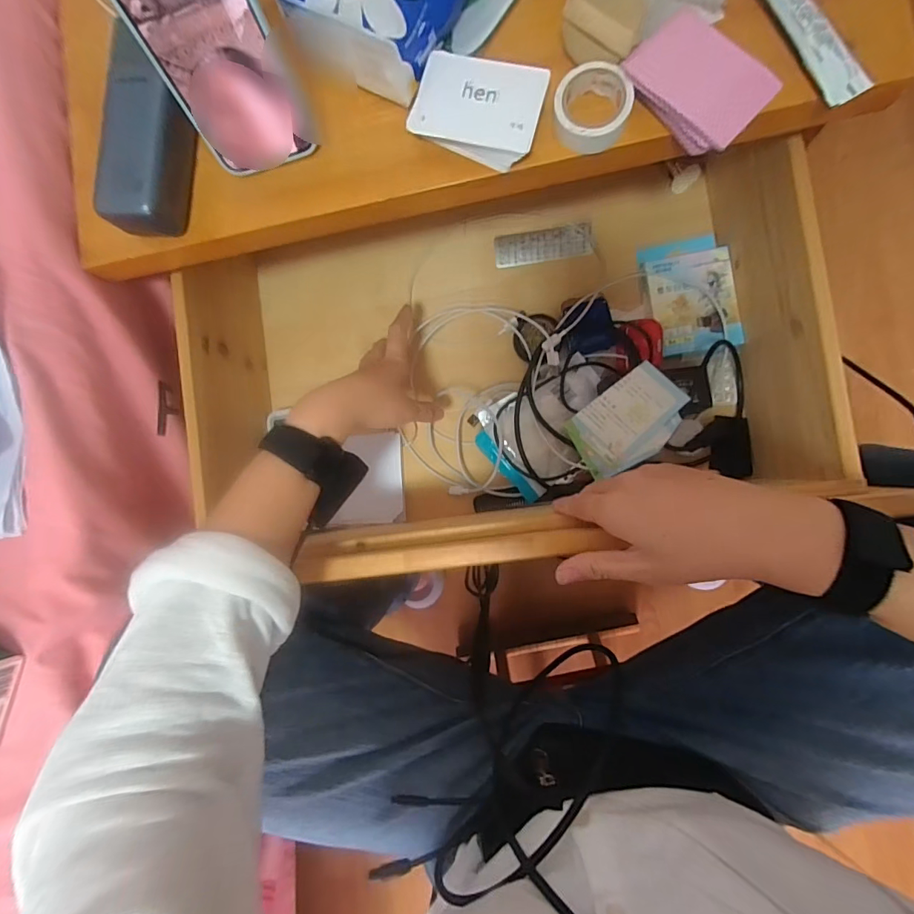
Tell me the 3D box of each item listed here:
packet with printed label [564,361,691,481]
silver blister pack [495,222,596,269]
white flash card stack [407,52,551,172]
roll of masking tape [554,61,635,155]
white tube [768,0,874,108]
[{"bbox_3d":[0.168,-0.034,0.443,0.108,0.005,0.074,-38,79,23],"label":"packet with printed label"},{"bbox_3d":[0.100,-0.243,0.517,0.110,0.006,0.041,-2,87,8],"label":"silver blister pack"},{"bbox_3d":[0.016,-0.252,0.323,0.091,0.012,0.064,22,93,10],"label":"white flash card stack"},{"bbox_3d":[0.095,-0.245,0.314,0.052,0.016,0.048,0,87,8],"label":"roll of masking tape"},{"bbox_3d":[0.230,-0.282,0.295,0.024,0.019,0.109,-31,83,5],"label":"white tube"}]

